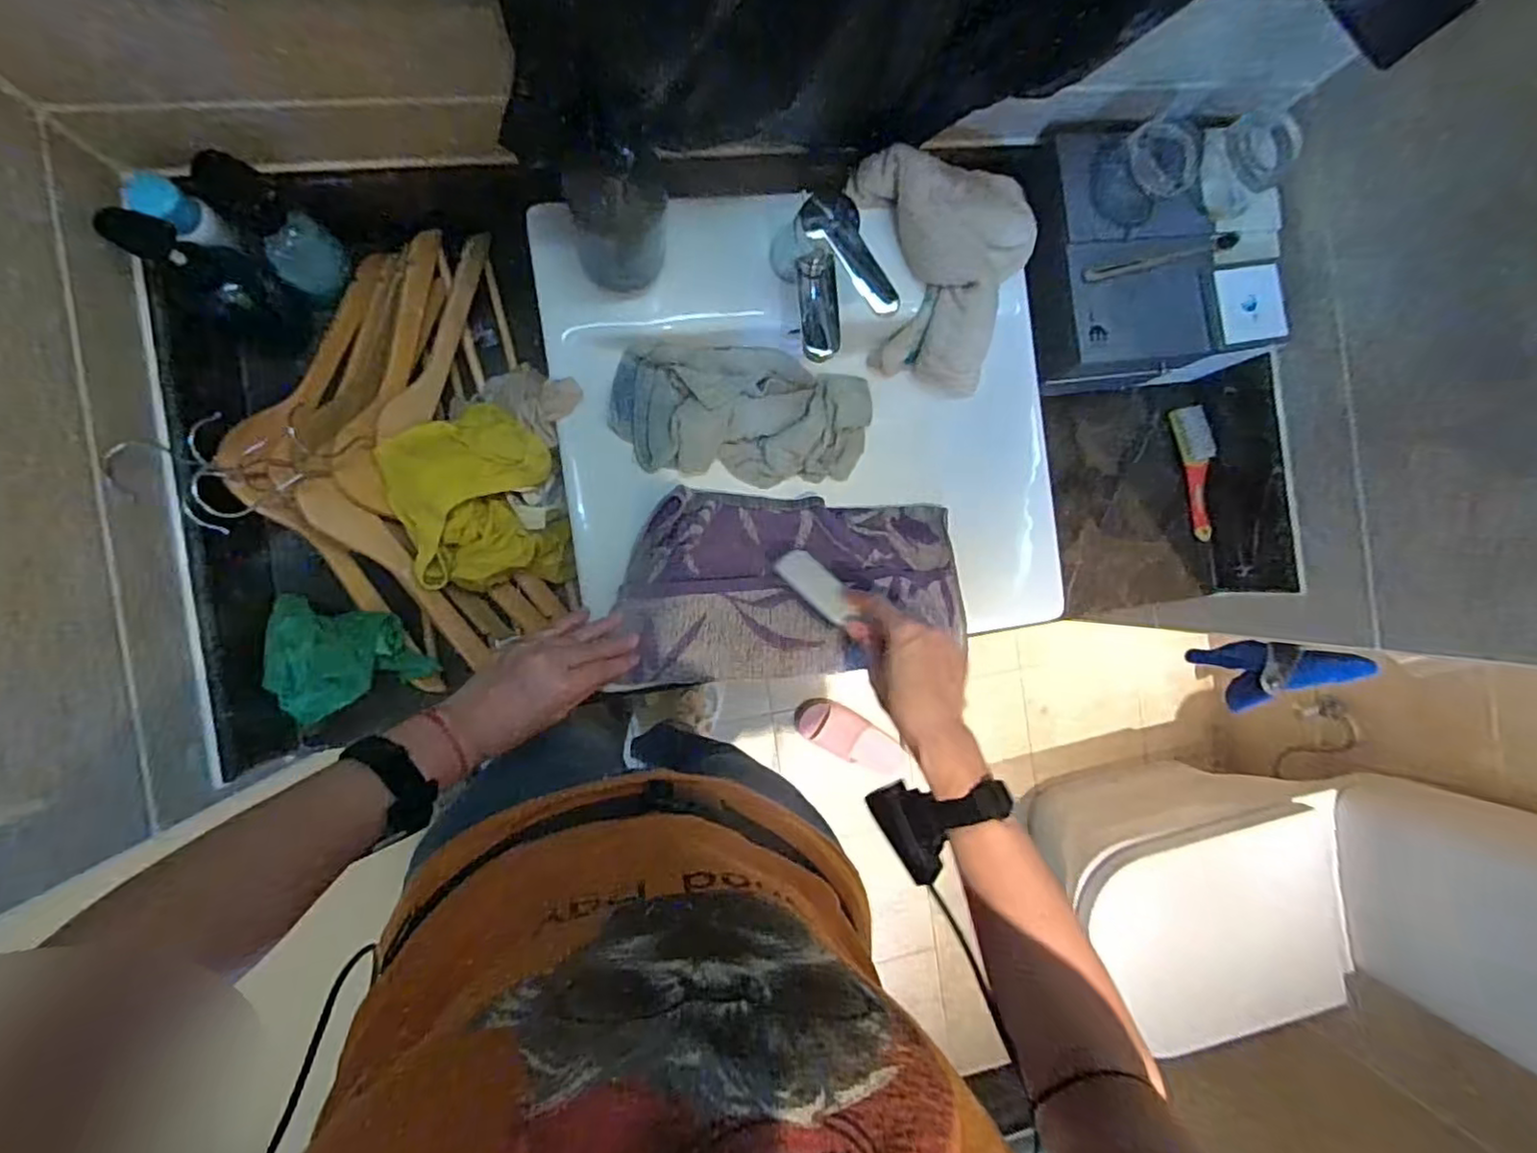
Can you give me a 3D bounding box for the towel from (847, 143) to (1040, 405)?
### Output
[{"bbox_3d":[0.149,-0.294,0.617,0.182,0.098,0.177,20,87,-9],"label":"towel"}]

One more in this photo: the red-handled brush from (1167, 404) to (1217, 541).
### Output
[{"bbox_3d":[0.528,-0.126,0.795,0.027,0.032,0.161,-17,93,-9],"label":"red-handled brush"}]

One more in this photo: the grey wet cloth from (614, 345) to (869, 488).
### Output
[{"bbox_3d":[-0.020,-0.157,0.639,0.261,0.041,0.128,6,103,-22],"label":"grey wet cloth"}]

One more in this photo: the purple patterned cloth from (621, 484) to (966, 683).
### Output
[{"bbox_3d":[0.027,-0.004,0.599,0.302,0.055,0.187,-1,60,-10],"label":"purple patterned cloth"}]

